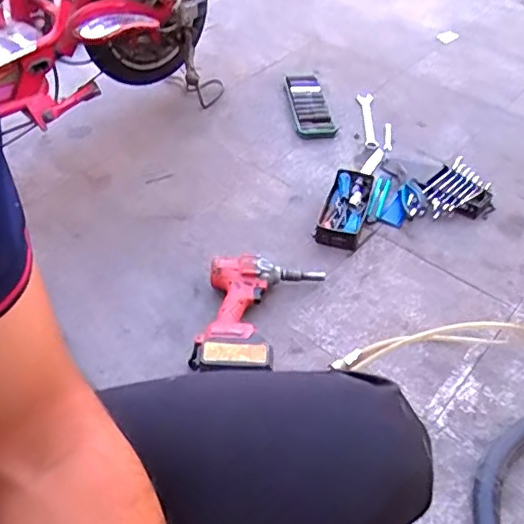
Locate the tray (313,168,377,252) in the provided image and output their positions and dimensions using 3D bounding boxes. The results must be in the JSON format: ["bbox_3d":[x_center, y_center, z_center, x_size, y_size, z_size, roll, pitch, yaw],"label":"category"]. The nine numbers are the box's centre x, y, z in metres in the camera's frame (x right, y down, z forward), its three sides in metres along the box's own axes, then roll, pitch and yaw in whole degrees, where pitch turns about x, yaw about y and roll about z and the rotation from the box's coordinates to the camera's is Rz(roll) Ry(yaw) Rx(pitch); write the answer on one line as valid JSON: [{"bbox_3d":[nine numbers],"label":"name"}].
[{"bbox_3d":[0.174,-0.110,1.166,0.087,0.043,0.213,14,48,12],"label":"tray"}]

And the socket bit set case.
[{"bbox_3d":[0.119,-0.410,1.445,0.091,0.030,0.292,-5,47,-6],"label":"socket bit set case"}]

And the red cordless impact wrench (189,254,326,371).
[{"bbox_3d":[0.000,0.094,0.953,0.200,0.076,0.251,5,47,3],"label":"red cordless impact wrench"}]

